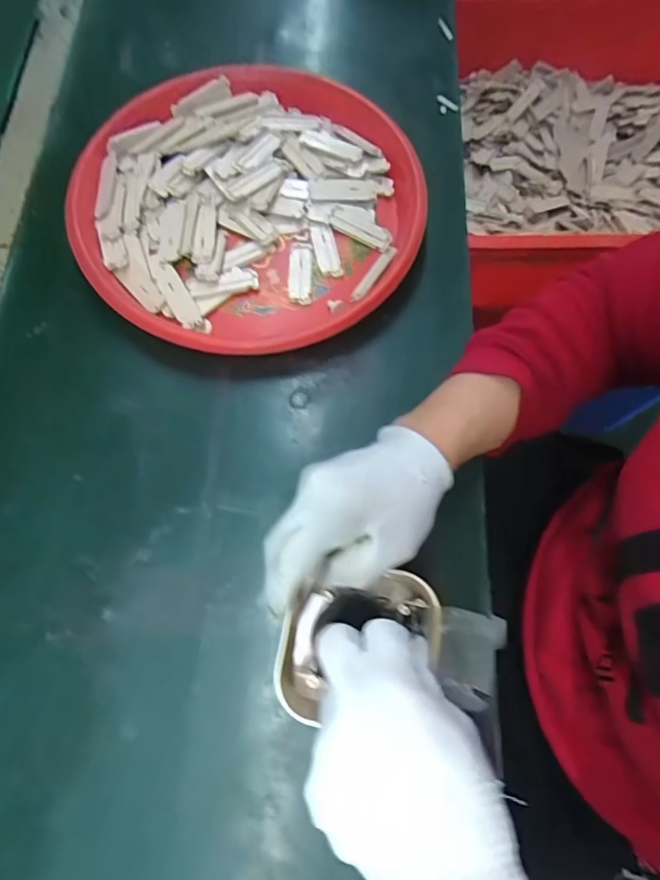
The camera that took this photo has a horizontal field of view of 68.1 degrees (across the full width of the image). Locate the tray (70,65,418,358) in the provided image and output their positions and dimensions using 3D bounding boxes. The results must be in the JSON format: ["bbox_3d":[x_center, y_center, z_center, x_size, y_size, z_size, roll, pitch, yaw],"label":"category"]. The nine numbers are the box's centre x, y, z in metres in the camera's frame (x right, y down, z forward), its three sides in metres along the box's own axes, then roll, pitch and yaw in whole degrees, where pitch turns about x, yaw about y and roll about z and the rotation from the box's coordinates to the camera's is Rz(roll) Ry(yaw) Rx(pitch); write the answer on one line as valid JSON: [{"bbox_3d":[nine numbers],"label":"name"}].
[{"bbox_3d":[-0.070,-0.201,0.421,0.275,0.036,0.287,0,72,1],"label":"tray"}]

